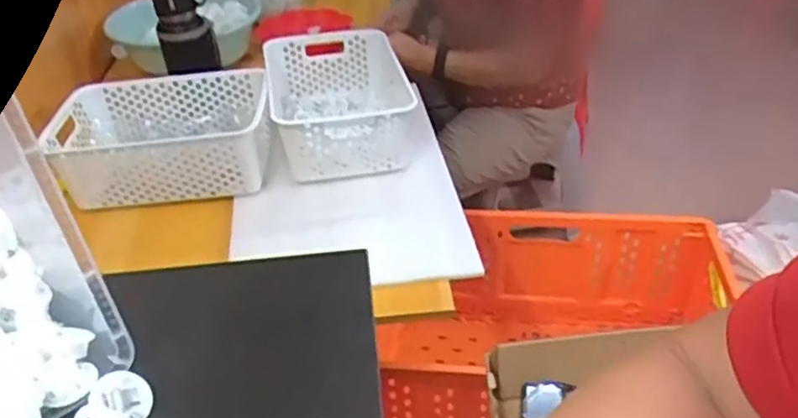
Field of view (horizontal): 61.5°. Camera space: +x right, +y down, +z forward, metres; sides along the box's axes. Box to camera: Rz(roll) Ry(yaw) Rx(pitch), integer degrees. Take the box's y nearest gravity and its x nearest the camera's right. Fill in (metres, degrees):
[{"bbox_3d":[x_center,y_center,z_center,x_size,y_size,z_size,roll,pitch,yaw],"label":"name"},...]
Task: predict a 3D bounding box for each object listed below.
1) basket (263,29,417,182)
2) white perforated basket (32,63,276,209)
[{"bbox_3d":[-0.100,-0.176,1.110,0.215,0.113,0.325,-9,37,-9],"label":"basket"},{"bbox_3d":[-0.358,-0.112,1.037,0.314,0.100,0.215,-6,37,-4],"label":"white perforated basket"}]

